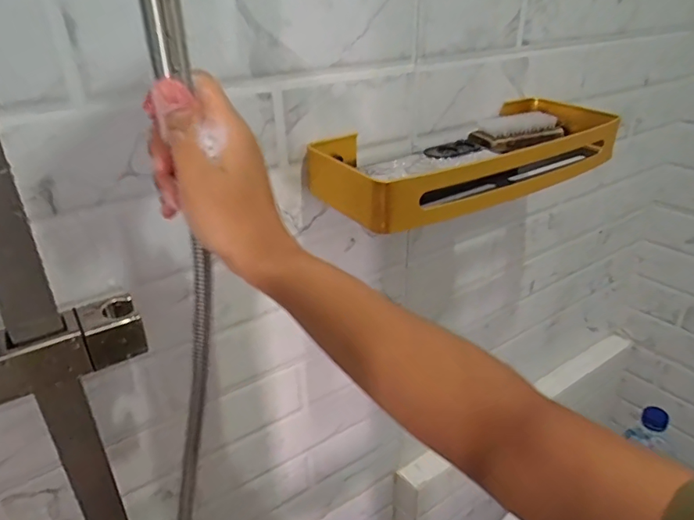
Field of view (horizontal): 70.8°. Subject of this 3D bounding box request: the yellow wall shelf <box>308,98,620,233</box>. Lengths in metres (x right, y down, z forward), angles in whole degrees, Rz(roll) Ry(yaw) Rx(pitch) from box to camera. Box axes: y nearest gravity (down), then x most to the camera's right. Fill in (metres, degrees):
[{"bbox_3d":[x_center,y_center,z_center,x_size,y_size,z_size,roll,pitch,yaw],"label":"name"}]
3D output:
[{"bbox_3d":[0.130,-0.103,0.479,0.330,0.047,0.123,-18,34,-27],"label":"yellow wall shelf"}]

